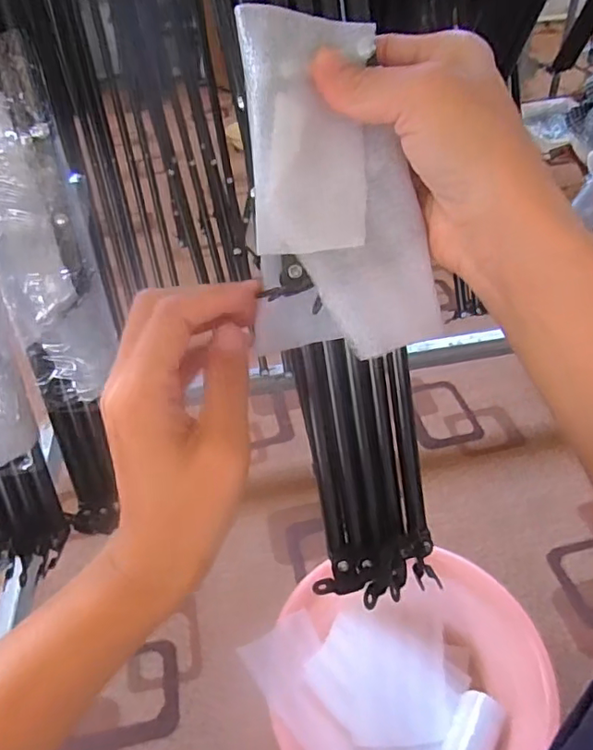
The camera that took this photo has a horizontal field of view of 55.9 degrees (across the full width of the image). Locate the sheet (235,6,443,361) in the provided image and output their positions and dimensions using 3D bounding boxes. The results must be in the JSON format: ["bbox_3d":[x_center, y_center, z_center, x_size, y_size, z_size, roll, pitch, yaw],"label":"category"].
[{"bbox_3d":[0.010,-0.075,0.221,0.070,0.018,0.138,-13,84,-11],"label":"sheet"}]

